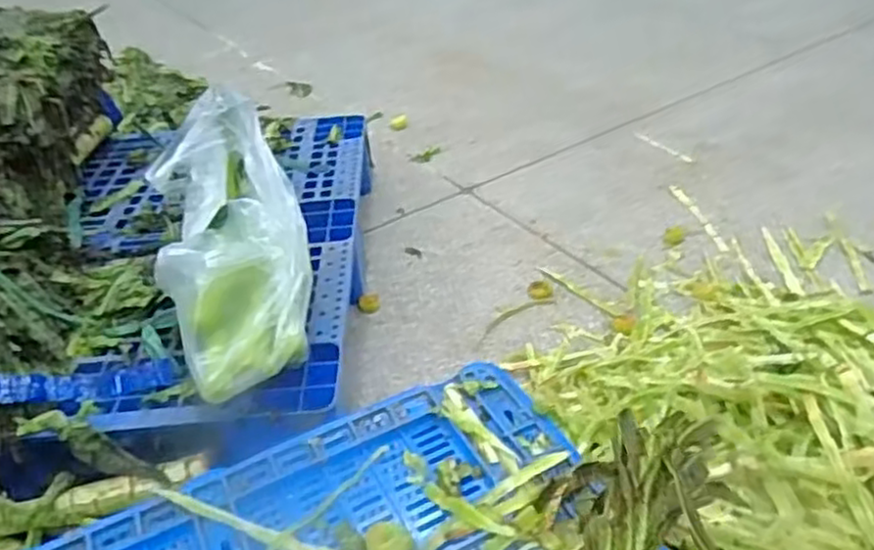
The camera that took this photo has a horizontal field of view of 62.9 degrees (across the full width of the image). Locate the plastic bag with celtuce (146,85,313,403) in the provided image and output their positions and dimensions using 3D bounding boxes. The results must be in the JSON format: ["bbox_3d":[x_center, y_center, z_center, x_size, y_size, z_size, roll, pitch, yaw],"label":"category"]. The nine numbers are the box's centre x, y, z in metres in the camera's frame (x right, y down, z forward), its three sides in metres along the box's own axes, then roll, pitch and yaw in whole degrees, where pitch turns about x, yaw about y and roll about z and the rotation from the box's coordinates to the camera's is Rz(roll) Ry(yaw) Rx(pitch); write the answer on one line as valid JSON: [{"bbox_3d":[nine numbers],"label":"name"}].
[{"bbox_3d":[-0.308,-0.063,1.084,0.210,0.168,0.513,-10,52,-12],"label":"plastic bag with celtuce"}]

